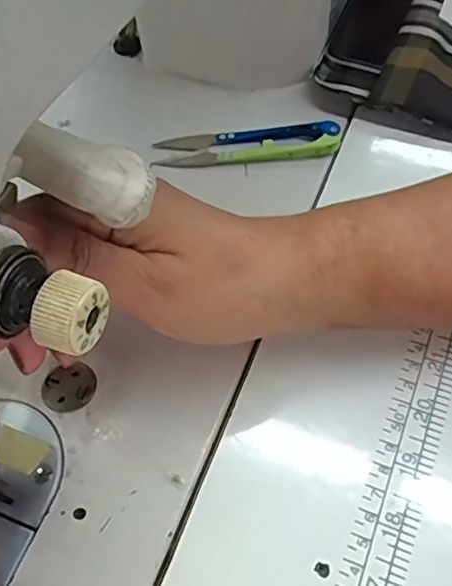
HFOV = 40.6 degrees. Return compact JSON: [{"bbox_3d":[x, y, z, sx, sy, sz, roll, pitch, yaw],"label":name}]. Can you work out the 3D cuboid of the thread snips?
[{"bbox_3d":[0.011,-0.083,0.339,0.101,0.013,0.023,0,58,4],"label":"thread snips"}]

